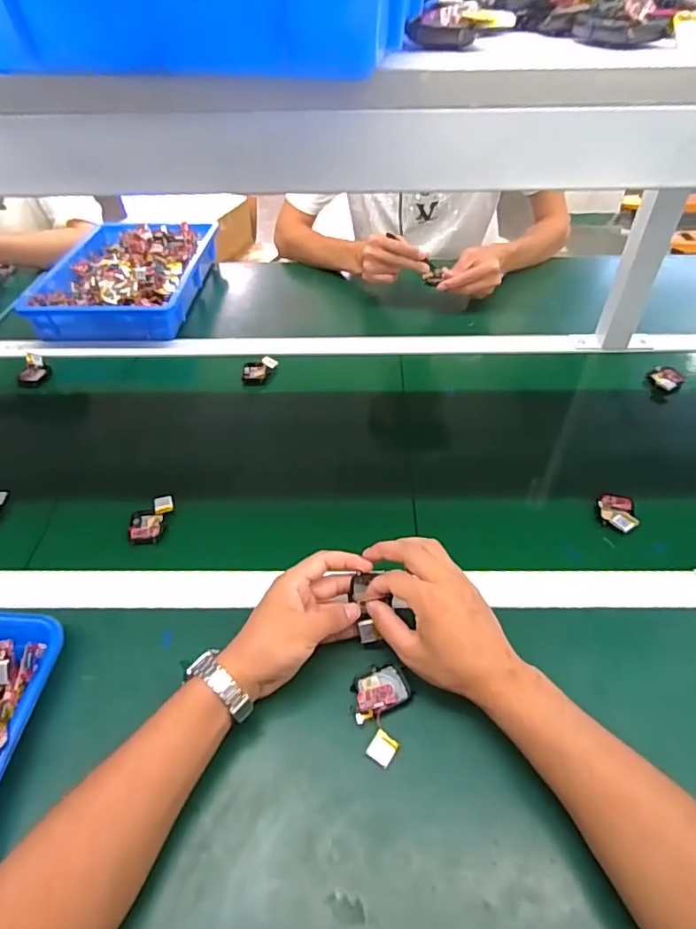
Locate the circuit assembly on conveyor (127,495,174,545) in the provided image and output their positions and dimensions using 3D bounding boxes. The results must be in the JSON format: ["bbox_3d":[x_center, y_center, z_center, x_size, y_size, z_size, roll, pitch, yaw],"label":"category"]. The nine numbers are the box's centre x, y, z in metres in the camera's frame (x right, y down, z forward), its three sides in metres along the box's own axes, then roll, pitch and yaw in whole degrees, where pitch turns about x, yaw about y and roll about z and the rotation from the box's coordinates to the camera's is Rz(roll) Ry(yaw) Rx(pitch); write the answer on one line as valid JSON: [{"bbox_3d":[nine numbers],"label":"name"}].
[{"bbox_3d":[-0.219,0.062,0.601,0.047,0.015,0.056,-10,43,-6],"label":"circuit assembly on conveyor"}]

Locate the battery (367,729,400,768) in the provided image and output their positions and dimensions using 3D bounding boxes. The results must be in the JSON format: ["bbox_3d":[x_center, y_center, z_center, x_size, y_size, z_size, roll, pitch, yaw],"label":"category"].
[{"bbox_3d":[0.028,0.226,0.429,0.020,0.005,0.022,25,50,28],"label":"battery"}]

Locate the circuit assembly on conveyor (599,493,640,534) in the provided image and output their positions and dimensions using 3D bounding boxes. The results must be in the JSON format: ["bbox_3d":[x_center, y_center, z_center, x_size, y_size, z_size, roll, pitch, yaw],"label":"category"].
[{"bbox_3d":[0.299,0.054,0.595,0.035,0.013,0.053,7,44,12],"label":"circuit assembly on conveyor"}]

